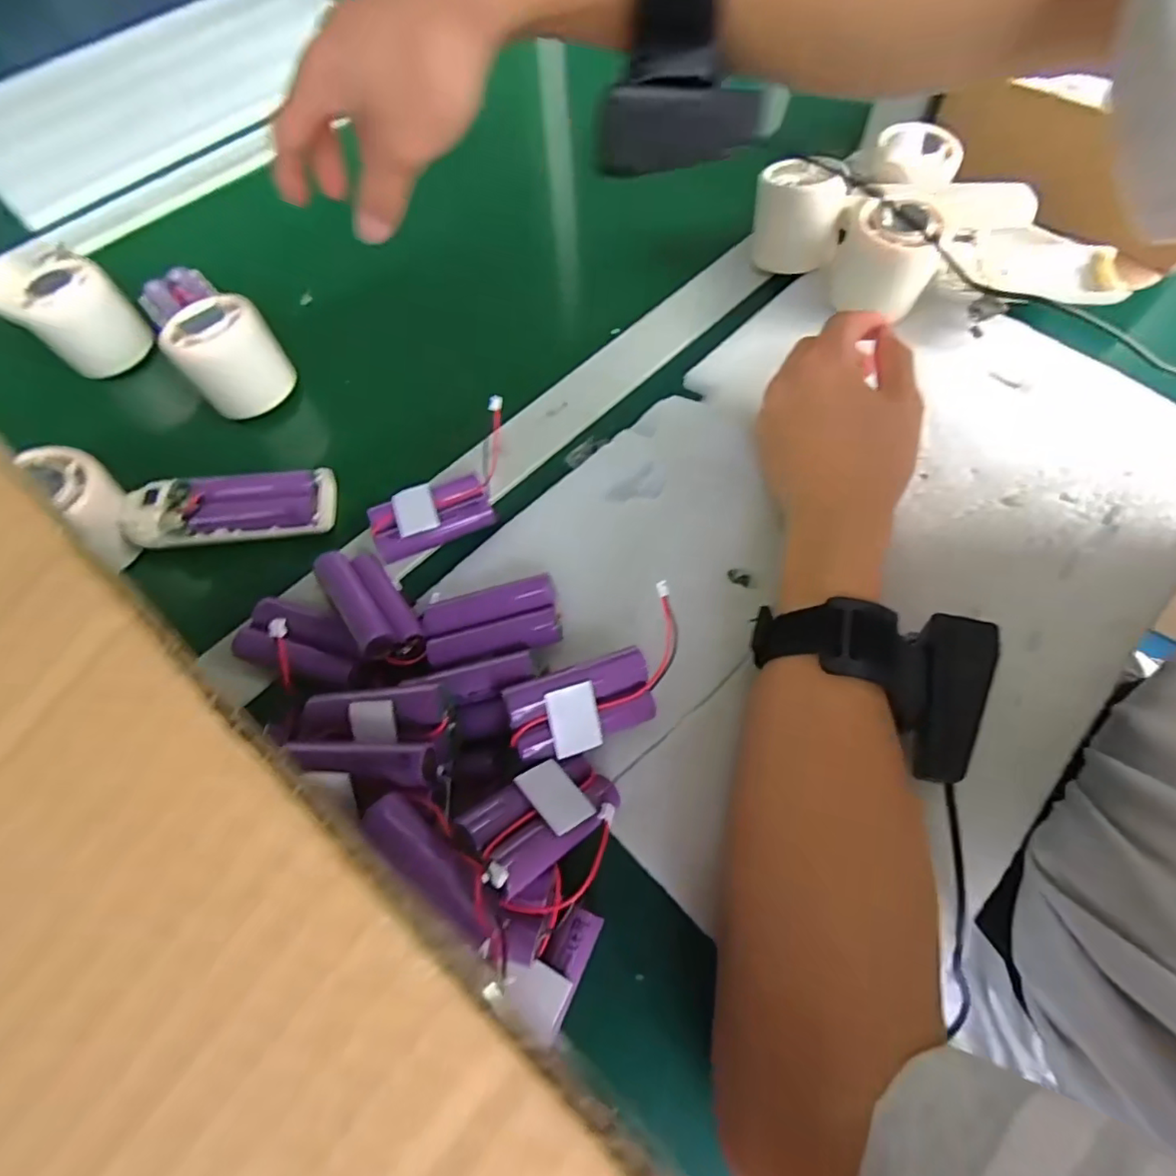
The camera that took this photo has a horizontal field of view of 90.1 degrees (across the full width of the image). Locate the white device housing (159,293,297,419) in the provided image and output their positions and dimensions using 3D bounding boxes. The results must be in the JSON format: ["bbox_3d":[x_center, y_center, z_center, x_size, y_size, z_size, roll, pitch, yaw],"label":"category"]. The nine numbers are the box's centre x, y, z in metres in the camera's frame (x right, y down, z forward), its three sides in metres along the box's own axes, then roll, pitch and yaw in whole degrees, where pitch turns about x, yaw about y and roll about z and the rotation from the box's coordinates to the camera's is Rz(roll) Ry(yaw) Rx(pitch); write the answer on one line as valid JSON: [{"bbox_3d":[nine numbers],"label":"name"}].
[{"bbox_3d":[-0.230,-0.148,0.380,0.056,0.054,0.054,-1,65,3],"label":"white device housing"}]

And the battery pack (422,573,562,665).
[{"bbox_3d":[-0.048,0.018,0.295,0.066,0.018,0.034,-12,64,-2],"label":"battery pack"}]

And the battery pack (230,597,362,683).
[{"bbox_3d":[-0.146,0.028,0.305,0.064,0.016,0.035,11,66,9],"label":"battery pack"}]

